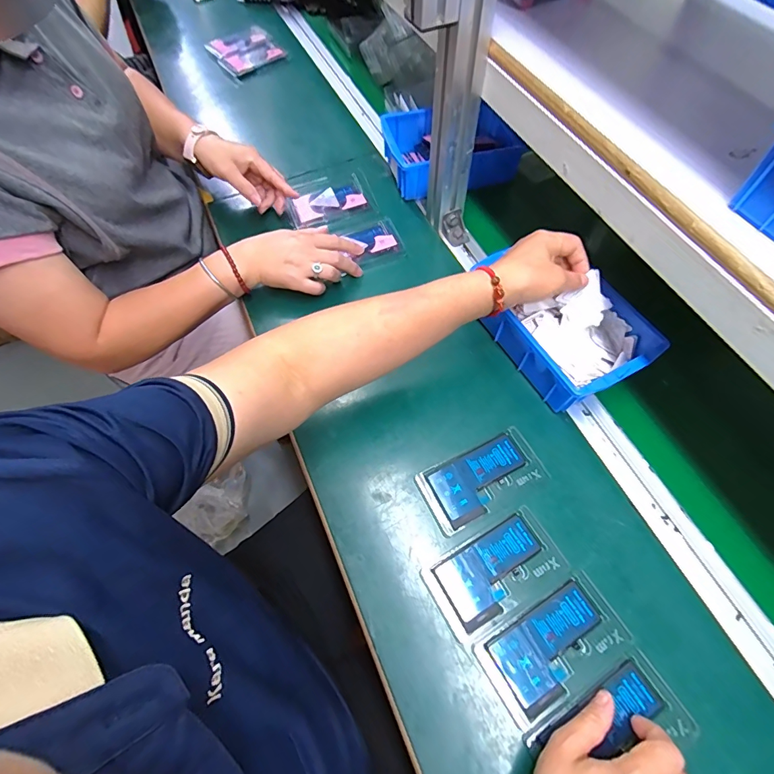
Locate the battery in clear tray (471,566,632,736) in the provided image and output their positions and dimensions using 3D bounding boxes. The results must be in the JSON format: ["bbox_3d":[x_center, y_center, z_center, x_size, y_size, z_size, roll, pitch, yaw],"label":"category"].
[{"bbox_3d":[0.148,0.227,0.372,0.126,0.004,0.068,-29,66,-13],"label":"battery in clear tray"}]

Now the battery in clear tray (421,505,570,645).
[{"bbox_3d":[0.104,0.175,0.400,0.125,0.004,0.070,-27,65,-12],"label":"battery in clear tray"}]

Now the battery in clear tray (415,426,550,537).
[{"bbox_3d":[0.101,0.096,0.443,0.127,0.009,0.069,-25,65,-11],"label":"battery in clear tray"}]

